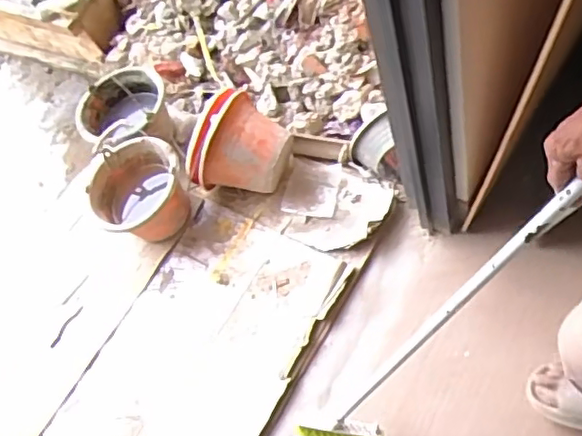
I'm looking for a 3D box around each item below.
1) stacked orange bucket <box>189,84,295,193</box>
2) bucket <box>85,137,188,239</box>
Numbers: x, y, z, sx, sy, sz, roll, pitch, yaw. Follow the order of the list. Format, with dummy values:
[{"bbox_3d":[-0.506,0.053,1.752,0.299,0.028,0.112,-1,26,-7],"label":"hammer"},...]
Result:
[{"bbox_3d":[-0.111,-0.163,1.464,0.203,0.207,0.227,26,65,16],"label":"stacked orange bucket"},{"bbox_3d":[-0.381,-0.061,1.520,0.217,0.171,0.247,-12,61,-5],"label":"bucket"}]

